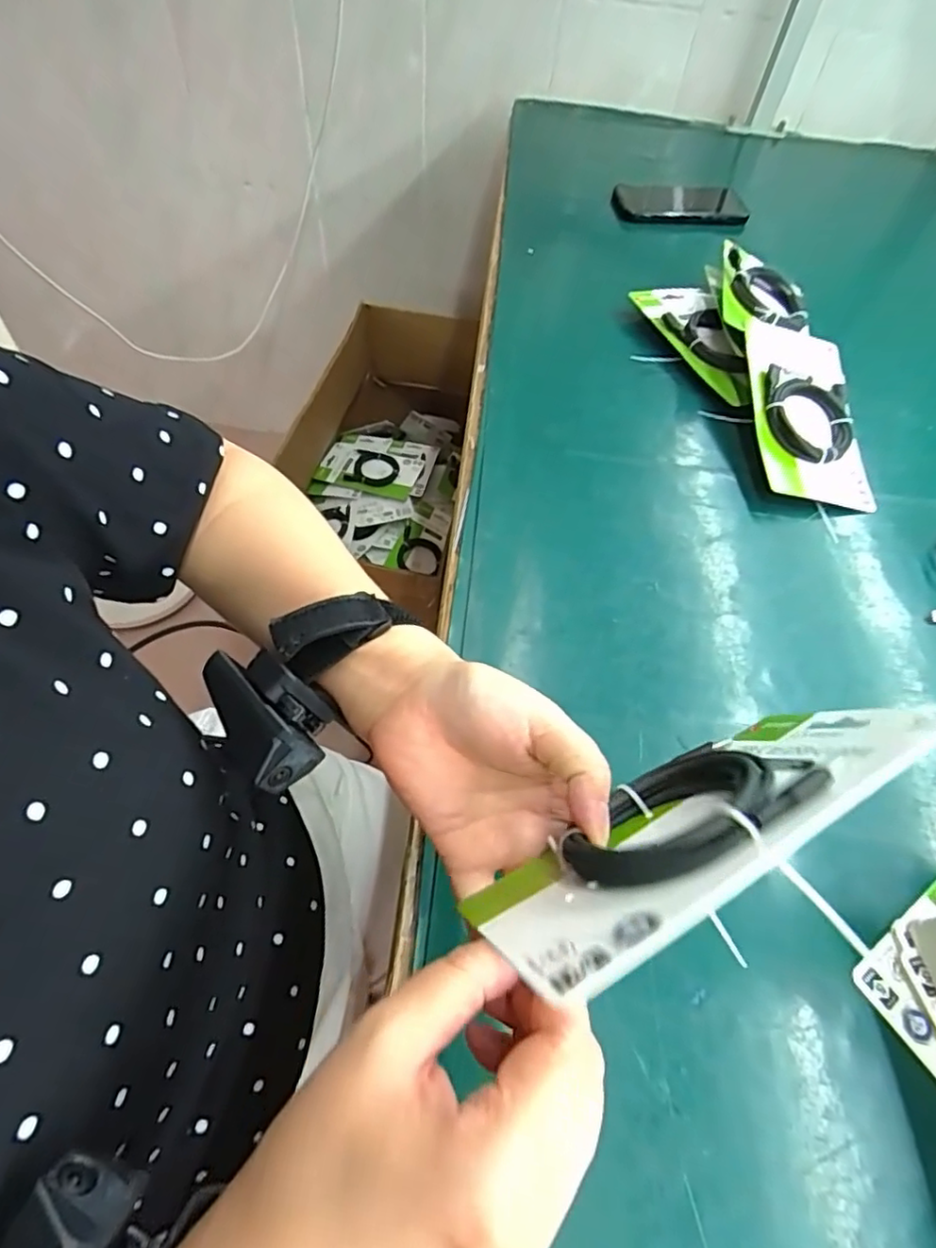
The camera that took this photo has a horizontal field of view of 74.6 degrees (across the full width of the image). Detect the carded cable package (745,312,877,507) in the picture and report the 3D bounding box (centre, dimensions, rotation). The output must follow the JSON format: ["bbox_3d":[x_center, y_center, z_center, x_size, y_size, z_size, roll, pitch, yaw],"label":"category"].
[{"bbox_3d":[0.292,-0.181,0.527,0.090,0.020,0.175,1,72,-8],"label":"carded cable package"}]

